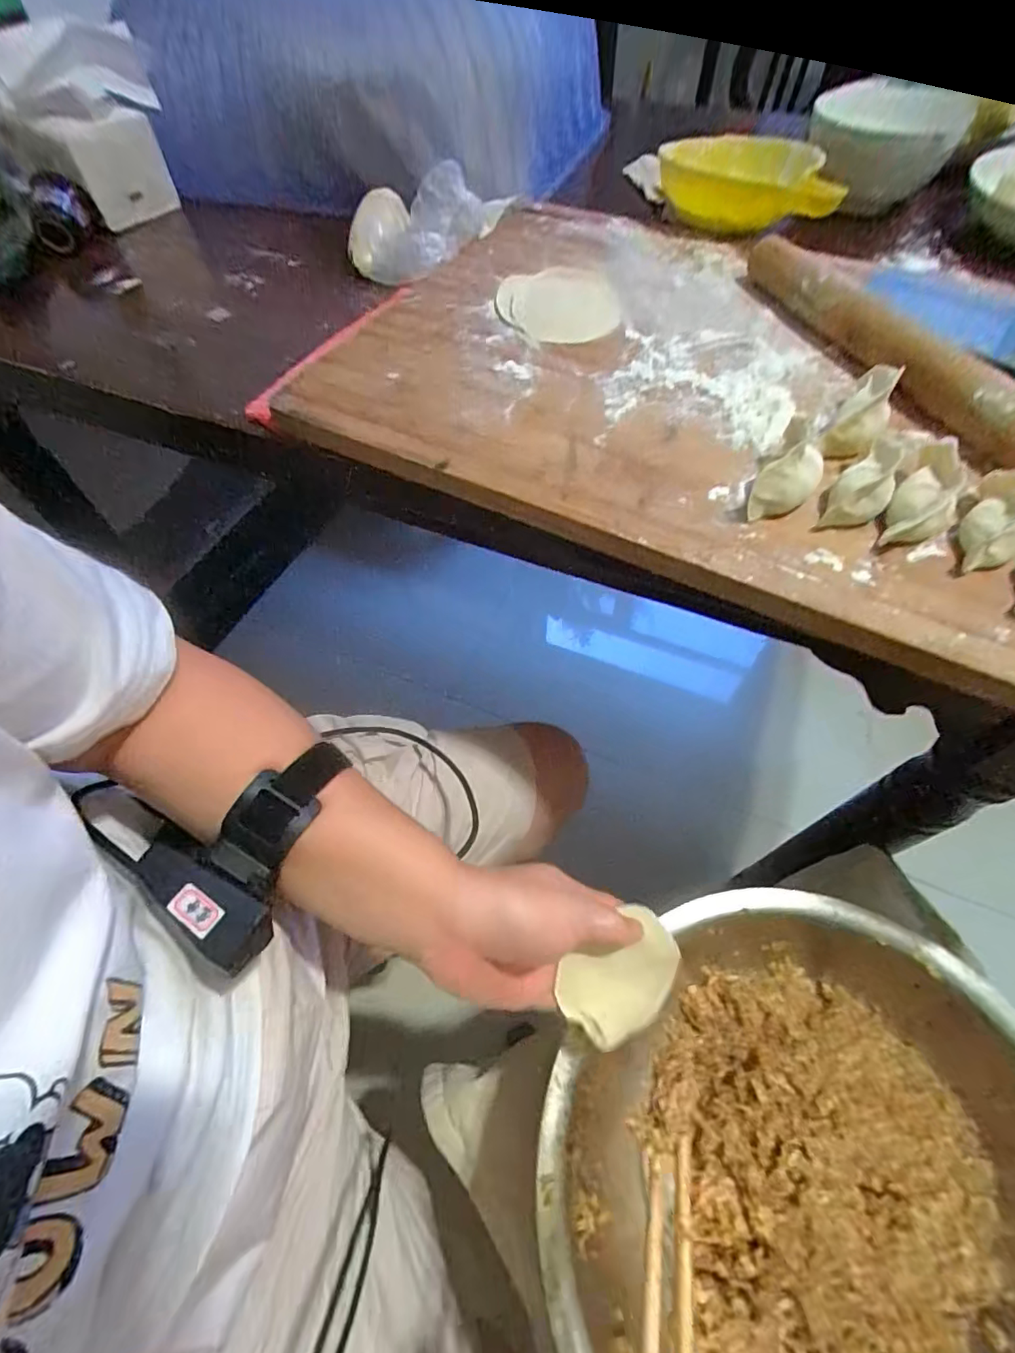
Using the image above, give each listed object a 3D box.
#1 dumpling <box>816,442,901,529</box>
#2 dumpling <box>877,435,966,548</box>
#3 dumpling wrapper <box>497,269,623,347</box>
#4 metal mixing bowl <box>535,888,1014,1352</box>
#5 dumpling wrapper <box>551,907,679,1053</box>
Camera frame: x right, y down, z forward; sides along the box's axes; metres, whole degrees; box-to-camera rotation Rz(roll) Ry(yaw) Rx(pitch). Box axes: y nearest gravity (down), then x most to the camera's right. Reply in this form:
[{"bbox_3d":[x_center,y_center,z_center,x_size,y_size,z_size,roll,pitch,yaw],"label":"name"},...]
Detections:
[{"bbox_3d":[0.187,-0.100,0.285,0.026,0.030,0.043,27,63,17],"label":"dumpling"},{"bbox_3d":[0.218,-0.094,0.279,0.028,0.026,0.062,26,76,17],"label":"dumpling"},{"bbox_3d":[0.040,-0.294,0.431,0.093,0.008,0.099,3,63,-1],"label":"dumpling wrapper"},{"bbox_3d":[0.201,0.325,0.346,0.308,0.096,0.303,-1,58,1],"label":"metal mixing bowl"},{"bbox_3d":[0.072,0.183,0.327,0.075,0.009,0.065,-42,102,-4],"label":"dumpling wrapper"}]

